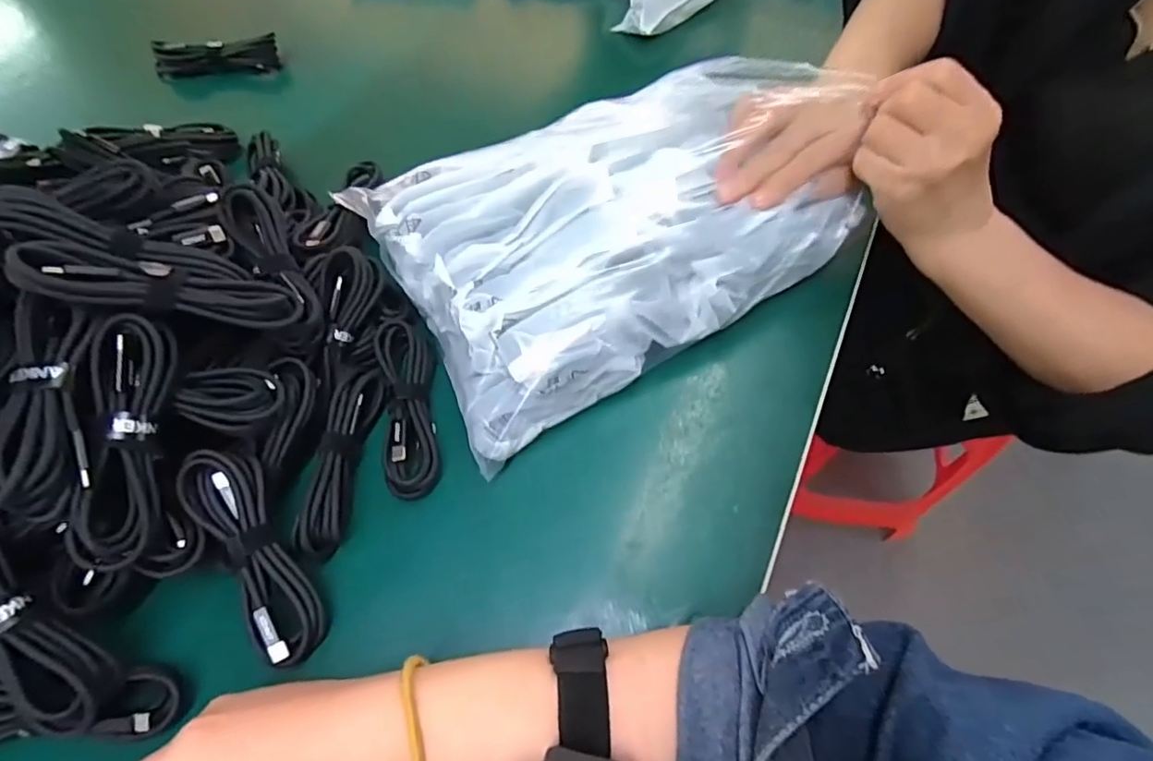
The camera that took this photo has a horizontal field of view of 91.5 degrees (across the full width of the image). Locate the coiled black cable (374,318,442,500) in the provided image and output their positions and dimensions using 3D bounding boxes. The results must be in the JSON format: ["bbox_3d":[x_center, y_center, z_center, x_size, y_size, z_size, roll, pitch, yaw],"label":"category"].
[{"bbox_3d":[-0.104,0.014,0.347,0.029,0.018,0.119,-11,60,-8],"label":"coiled black cable"}]

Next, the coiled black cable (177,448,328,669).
[{"bbox_3d":[-0.163,0.088,0.286,0.034,0.013,0.114,-29,84,-17],"label":"coiled black cable"}]

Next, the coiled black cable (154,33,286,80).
[{"bbox_3d":[-0.344,-0.306,0.537,0.113,0.034,0.019,-7,60,-6],"label":"coiled black cable"}]

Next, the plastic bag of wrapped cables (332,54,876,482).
[{"bbox_3d":[0.027,-0.108,0.377,0.294,0.073,0.191,-27,64,-17],"label":"plastic bag of wrapped cables"}]

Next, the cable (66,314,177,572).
[{"bbox_3d":[-0.210,0.027,0.259,0.026,0.025,0.114,1,82,-2],"label":"cable"}]

